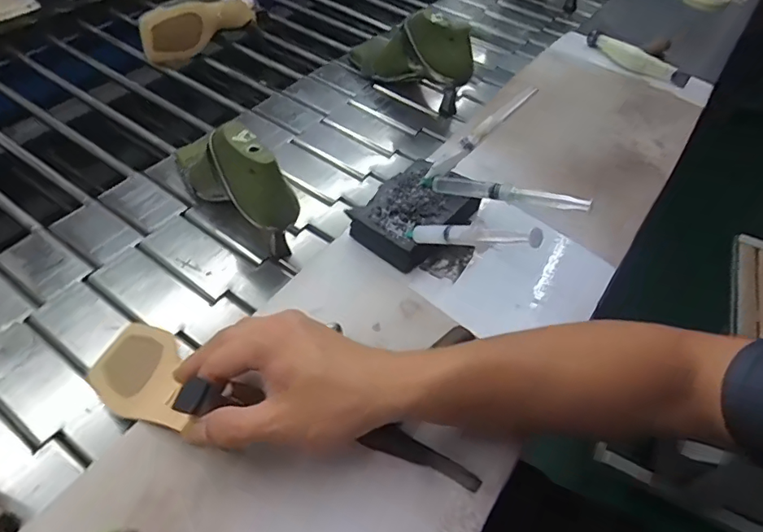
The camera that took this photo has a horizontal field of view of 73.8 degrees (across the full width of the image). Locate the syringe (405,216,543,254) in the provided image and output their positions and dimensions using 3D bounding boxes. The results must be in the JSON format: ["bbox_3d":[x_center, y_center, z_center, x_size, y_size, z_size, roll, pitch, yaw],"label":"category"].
[{"bbox_3d":[0.067,-0.026,0.429,0.012,0.025,0.152,-35,24,-30],"label":"syringe"}]

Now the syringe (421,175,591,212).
[{"bbox_3d":[0.117,-0.073,0.497,0.166,0.020,0.016,14,47,30],"label":"syringe"}]

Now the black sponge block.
[{"bbox_3d":[0.041,-0.052,0.526,0.096,0.039,0.129,36,55,22],"label":"black sponge block"}]

